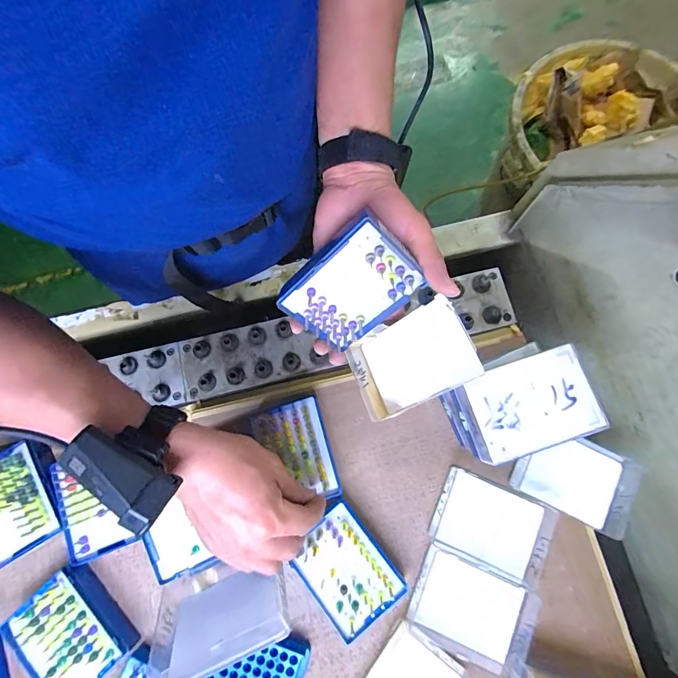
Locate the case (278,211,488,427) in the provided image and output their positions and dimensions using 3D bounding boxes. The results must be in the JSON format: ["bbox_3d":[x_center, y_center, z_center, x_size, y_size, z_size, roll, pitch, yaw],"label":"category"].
[{"bbox_3d":[0.031,-0.008,0.322,0.116,0.156,0.076,-36,33,28],"label":"case"}]

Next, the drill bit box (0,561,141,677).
[{"bbox_3d":[-0.264,0.291,0.369,0.086,0.028,0.103,-43,80,-8],"label":"drill bit box"}]

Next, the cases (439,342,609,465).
[{"bbox_3d":[0.167,0.064,0.371,0.103,0.107,0.084,-17,78,-2],"label":"cases"}]

